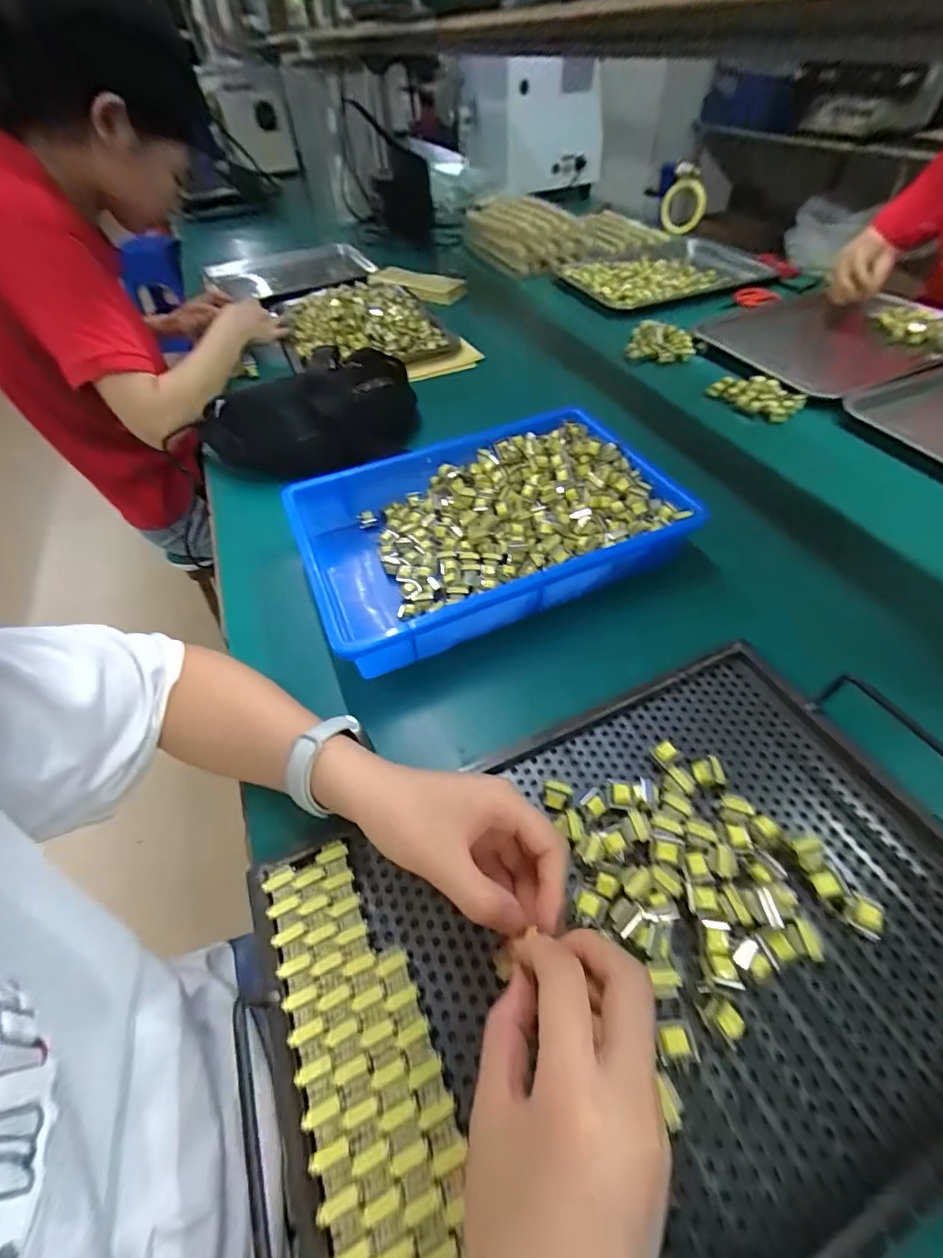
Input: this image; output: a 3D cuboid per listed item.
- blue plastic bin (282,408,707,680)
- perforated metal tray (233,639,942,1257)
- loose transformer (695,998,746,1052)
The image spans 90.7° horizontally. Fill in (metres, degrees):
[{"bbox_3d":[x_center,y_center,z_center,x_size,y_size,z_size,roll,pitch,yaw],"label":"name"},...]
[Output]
[{"bbox_3d":[0.014,-0.102,0.495,0.357,0.087,0.241,-22,54,-12],"label":"blue plastic bin"},{"bbox_3d":[0.103,0.184,0.275,0.440,0.028,0.275,-21,53,-14],"label":"perforated metal tray"},{"bbox_3d":[0.135,0.211,0.252,0.016,0.016,0.019,-27,55,-16],"label":"loose transformer"}]

